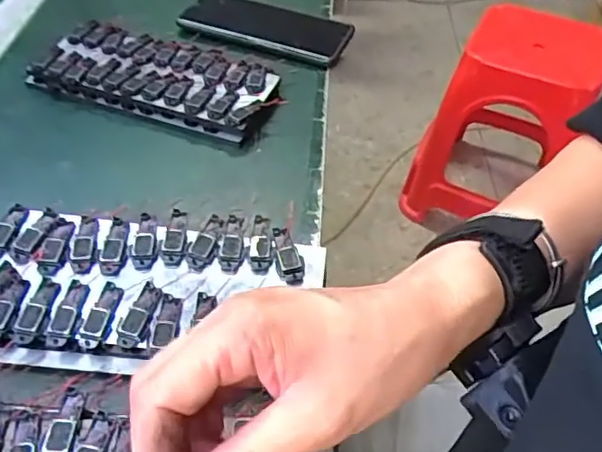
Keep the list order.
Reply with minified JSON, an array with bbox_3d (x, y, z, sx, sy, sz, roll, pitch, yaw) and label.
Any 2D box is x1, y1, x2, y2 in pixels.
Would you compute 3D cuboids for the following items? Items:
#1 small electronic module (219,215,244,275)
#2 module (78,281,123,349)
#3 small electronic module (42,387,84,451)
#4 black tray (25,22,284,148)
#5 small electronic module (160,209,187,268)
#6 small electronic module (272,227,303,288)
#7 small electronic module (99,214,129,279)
[{"bbox_3d":[-0.043,0.011,0.359,0.014,0.007,0.042,-1,48,-5],"label":"small electronic module"},{"bbox_3d":[-0.113,0.050,0.326,0.015,0.007,0.039,13,49,8],"label":"module"},{"bbox_3d":[-0.115,0.097,0.281,0.014,0.004,0.040,0,44,-5],"label":"small electronic module"},{"bbox_3d":[-0.123,-0.125,0.501,0.201,0.025,0.085,16,49,11],"label":"black tray"},{"bbox_3d":[-0.079,0.007,0.358,0.014,0.004,0.043,0,48,-4],"label":"small electronic module"},{"bbox_3d":[-0.009,0.018,0.355,0.015,0.005,0.041,-7,49,-10],"label":"small electronic module"},{"bbox_3d":[-0.114,0.012,0.353,0.014,0.006,0.042,3,48,-1],"label":"small electronic module"}]

